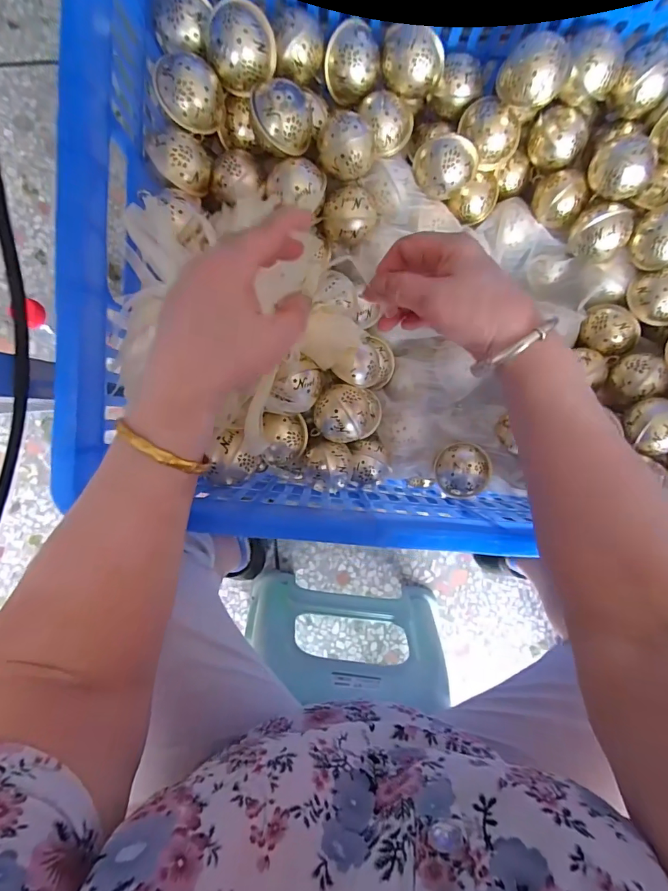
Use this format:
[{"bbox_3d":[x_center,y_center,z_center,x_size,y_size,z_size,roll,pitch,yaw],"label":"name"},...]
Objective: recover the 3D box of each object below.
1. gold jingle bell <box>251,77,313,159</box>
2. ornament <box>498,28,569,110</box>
[{"bbox_3d":[-0.045,-0.286,0.390,0.050,0.054,0.048,-7,94,-1],"label":"gold jingle bell"},{"bbox_3d":[0.178,-0.333,0.396,0.053,0.052,0.046,33,93,-3],"label":"ornament"}]

